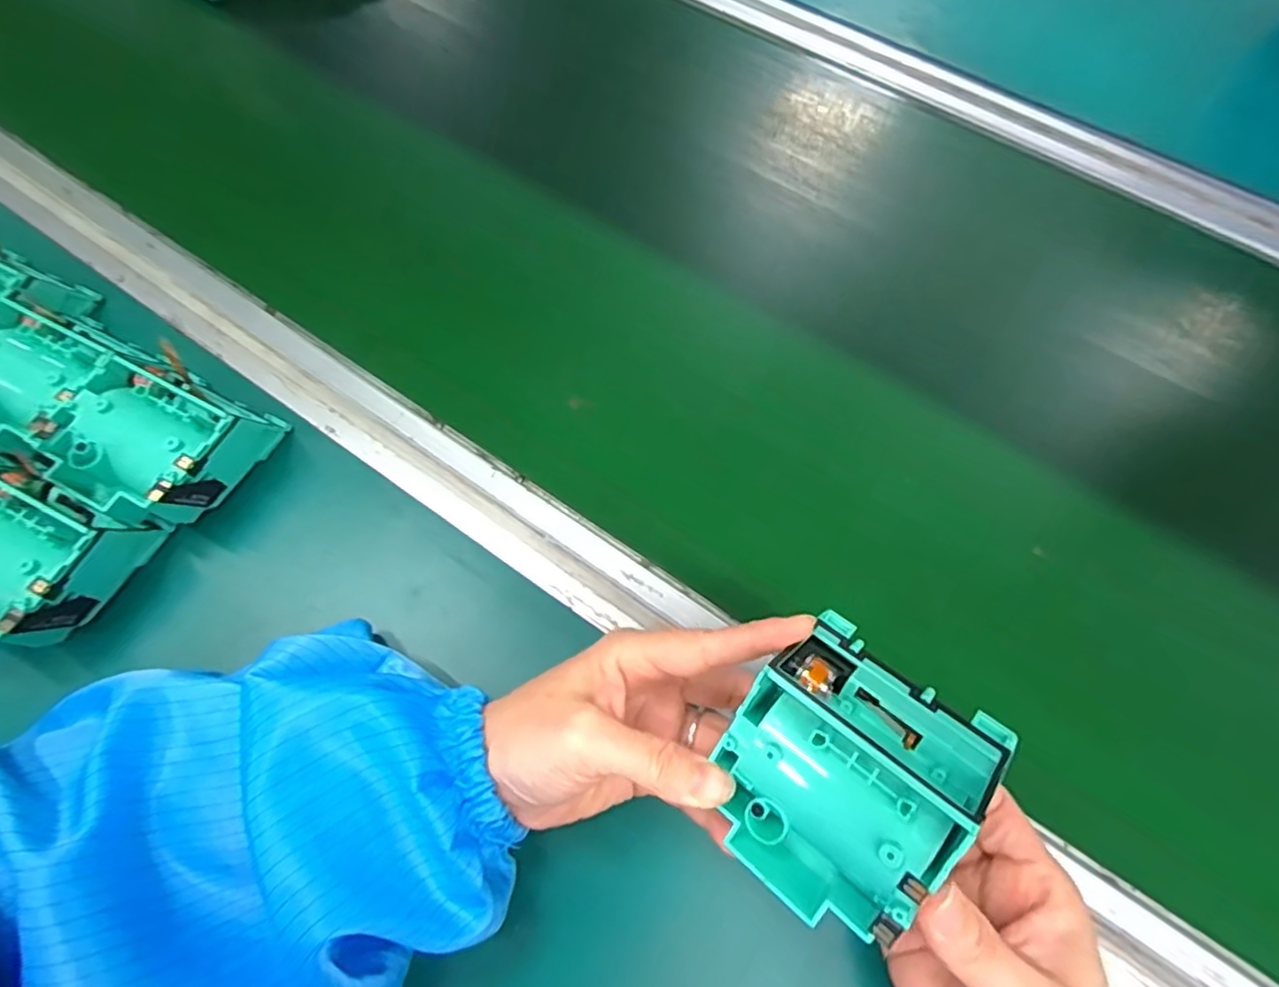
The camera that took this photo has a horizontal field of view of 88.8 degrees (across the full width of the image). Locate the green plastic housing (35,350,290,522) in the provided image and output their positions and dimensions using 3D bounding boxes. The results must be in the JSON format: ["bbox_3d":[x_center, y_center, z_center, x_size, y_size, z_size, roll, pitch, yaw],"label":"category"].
[{"bbox_3d":[-0.237,-0.023,0.326,0.074,0.047,0.075,23,70,8],"label":"green plastic housing"}]

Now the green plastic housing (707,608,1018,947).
[{"bbox_3d":[0.069,0.095,0.221,0.075,0.047,0.083,41,107,26],"label":"green plastic housing"}]

